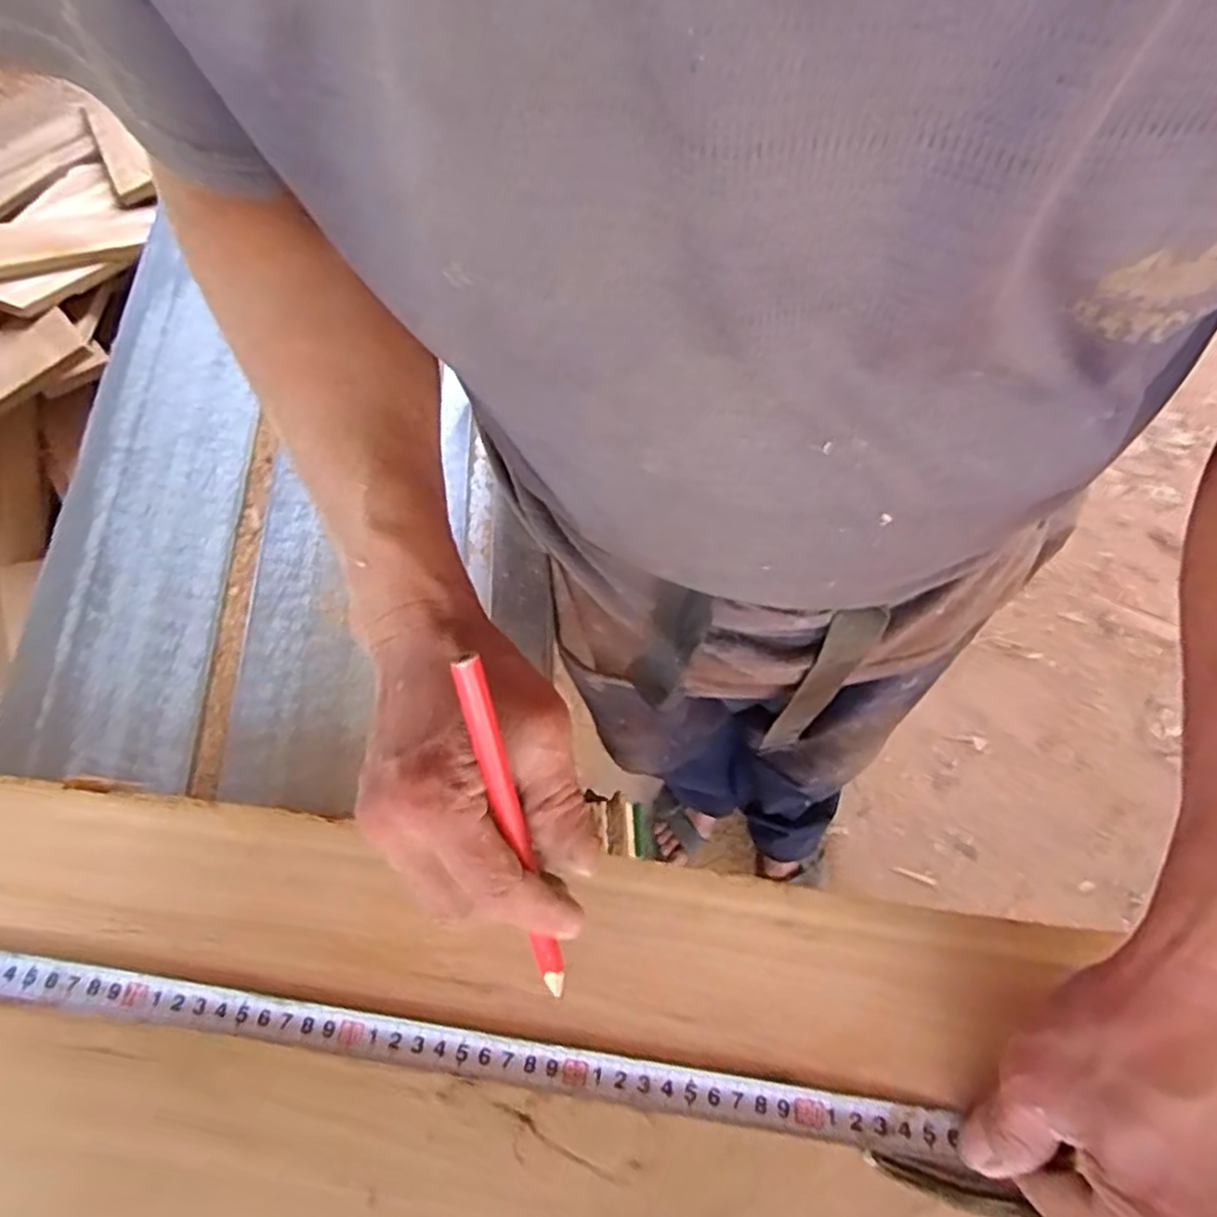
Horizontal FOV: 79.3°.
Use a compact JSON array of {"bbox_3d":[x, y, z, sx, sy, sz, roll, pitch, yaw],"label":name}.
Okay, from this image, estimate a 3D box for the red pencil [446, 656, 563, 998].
[{"bbox_3d":[-0.035,0.093,0.284,0.010,0.164,0.007,-14,25,-9],"label":"red pencil"}]

